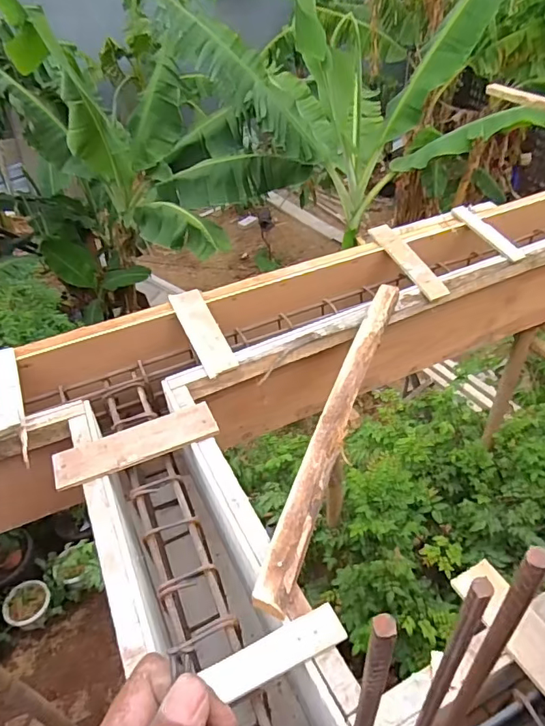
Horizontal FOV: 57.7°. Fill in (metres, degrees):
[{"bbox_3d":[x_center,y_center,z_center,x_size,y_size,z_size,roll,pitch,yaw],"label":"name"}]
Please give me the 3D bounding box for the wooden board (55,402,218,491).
[{"bbox_3d":[-0.290,0.174,1.062,0.339,0.017,0.102,-19,43,-16],"label":"wooden board"}]

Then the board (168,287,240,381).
[{"bbox_3d":[-0.185,-0.090,1.317,0.088,0.023,0.290,-20,59,-17],"label":"board"}]

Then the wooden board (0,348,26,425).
[{"bbox_3d":[-0.644,0.055,1.191,0.065,0.032,0.251,-19,56,-16],"label":"wooden board"}]

